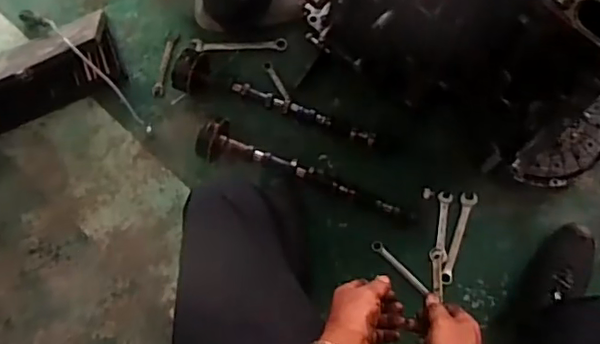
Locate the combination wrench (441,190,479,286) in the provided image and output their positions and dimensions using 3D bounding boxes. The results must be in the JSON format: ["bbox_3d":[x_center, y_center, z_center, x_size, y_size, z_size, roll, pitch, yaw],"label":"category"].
[{"bbox_3d":[0.294,0.124,1.070,0.029,0.009,0.172,17,86,10],"label":"combination wrench"}]

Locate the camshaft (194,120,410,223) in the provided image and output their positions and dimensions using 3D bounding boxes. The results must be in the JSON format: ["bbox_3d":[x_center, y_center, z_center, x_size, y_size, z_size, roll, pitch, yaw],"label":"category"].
[{"bbox_3d":[0.009,-0.004,1.104,0.445,0.069,0.084,19,85,10],"label":"camshaft"}]

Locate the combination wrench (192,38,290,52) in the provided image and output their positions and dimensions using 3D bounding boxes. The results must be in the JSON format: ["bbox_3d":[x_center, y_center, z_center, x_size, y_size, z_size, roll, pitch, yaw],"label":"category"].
[{"bbox_3d":[-0.128,-0.268,1.209,0.205,0.013,0.029,1,83,8],"label":"combination wrench"}]

